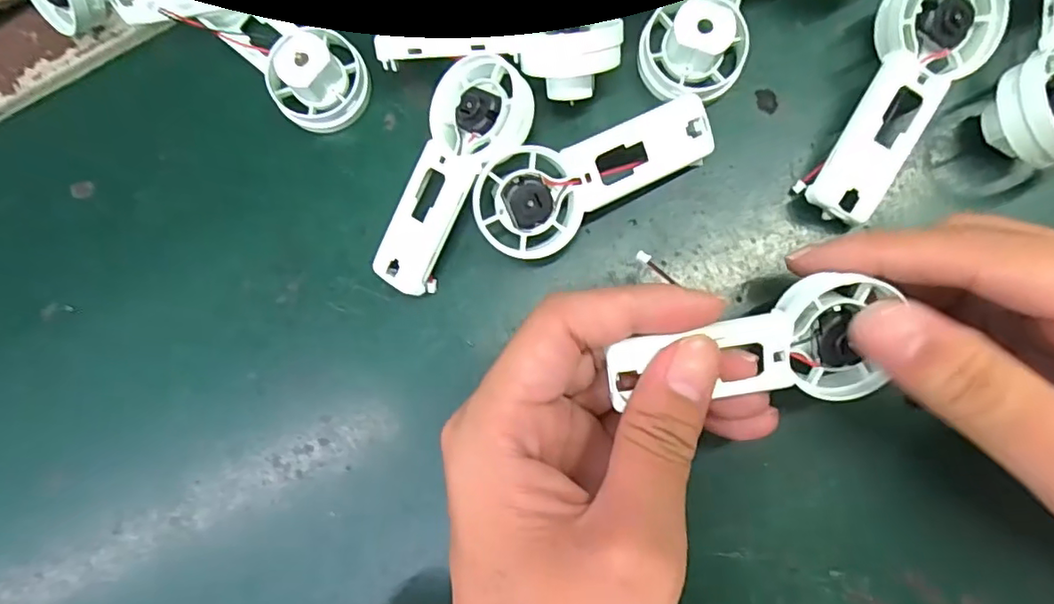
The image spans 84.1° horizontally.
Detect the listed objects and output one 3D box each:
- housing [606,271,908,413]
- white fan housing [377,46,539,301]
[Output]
[{"bbox_3d":[0.069,0.015,0.183,0.085,0.015,0.036,-8,84,-1],"label":"housing"},{"bbox_3d":[-0.026,-0.046,0.227,0.039,0.029,0.091,21,88,8],"label":"white fan housing"}]

